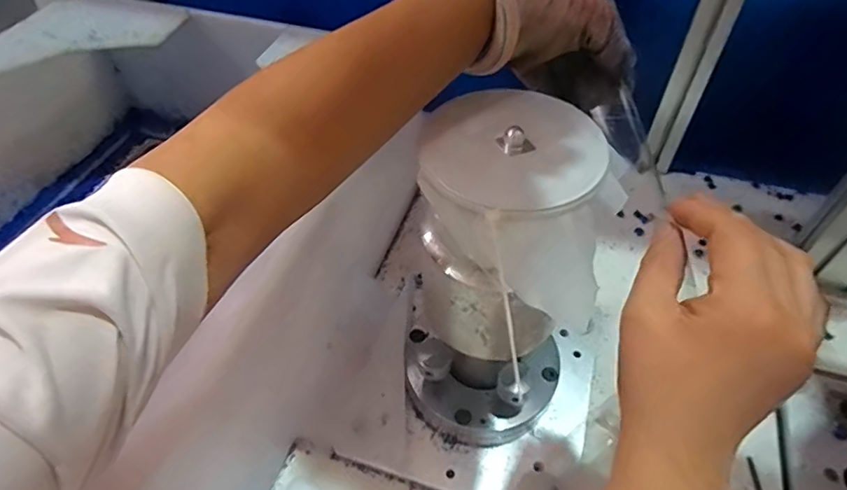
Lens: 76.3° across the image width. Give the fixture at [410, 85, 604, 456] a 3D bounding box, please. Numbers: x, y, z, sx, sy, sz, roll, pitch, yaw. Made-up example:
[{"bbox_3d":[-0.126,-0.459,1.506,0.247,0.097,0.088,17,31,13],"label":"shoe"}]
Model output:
[{"bbox_3d":[0.054,0.047,0.408,0.121,0.286,0.114,0,50,0],"label":"fixture"}]

